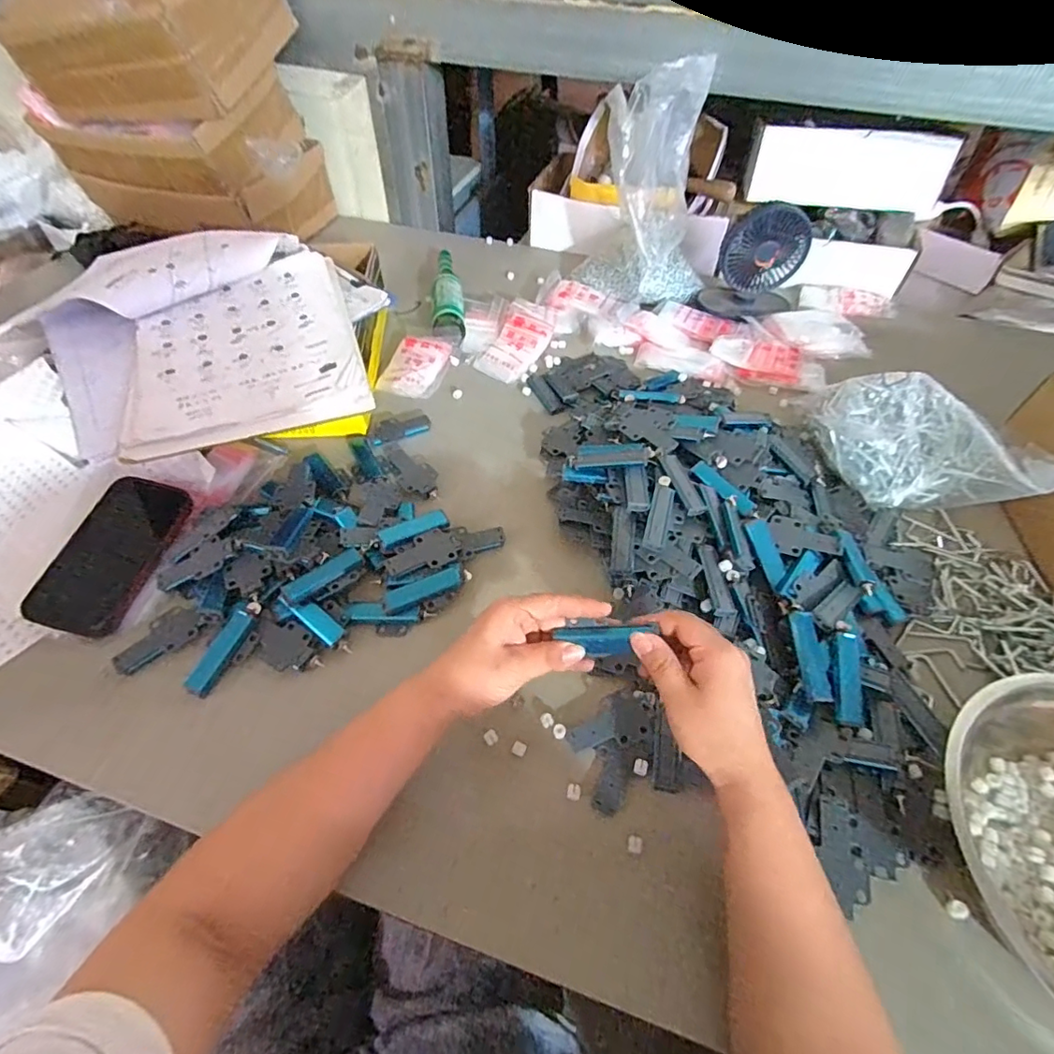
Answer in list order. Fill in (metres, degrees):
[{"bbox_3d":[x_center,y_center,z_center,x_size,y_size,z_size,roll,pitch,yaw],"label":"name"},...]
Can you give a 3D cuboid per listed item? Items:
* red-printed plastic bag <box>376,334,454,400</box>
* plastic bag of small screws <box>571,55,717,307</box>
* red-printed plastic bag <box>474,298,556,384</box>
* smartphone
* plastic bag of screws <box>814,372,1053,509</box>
[{"bbox_3d":[-0.154,-0.226,0.737,0.079,0.022,0.108,14,53,9],"label":"red-printed plastic bag"},{"bbox_3d":[0.189,-0.492,0.780,0.153,0.275,0.153,-27,58,-20],"label":"plastic bag of small screws"},{"bbox_3d":[-0.011,-0.279,0.780,0.080,0.020,0.165,18,54,12],"label":"red-printed plastic bag"},{"bbox_3d":[-0.409,0.024,0.523,0.084,0.008,0.163,18,60,-7],"label":"smartphone"},{"bbox_3d":[0.438,-0.093,0.595,0.219,0.092,0.144,29,57,20],"label":"plastic bag of screws"}]

